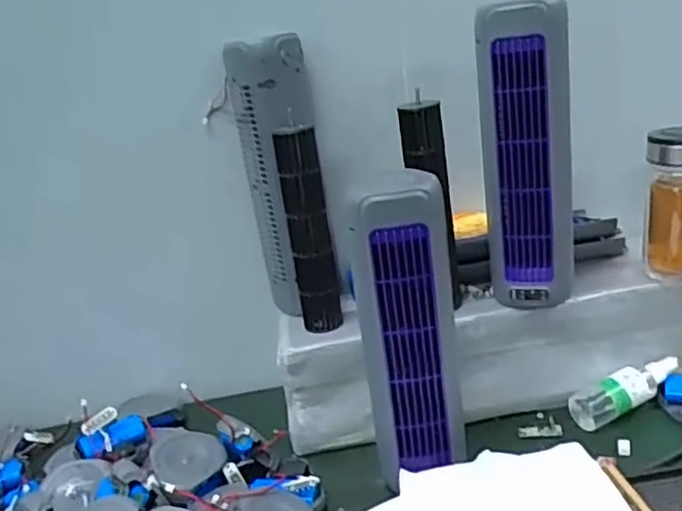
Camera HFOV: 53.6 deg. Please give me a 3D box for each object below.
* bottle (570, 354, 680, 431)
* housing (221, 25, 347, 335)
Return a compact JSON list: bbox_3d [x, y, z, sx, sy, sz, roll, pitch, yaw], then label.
[{"bbox_3d":[0.303,0.139,0.716,0.129,0.033,0.037,-25,23,-10],"label":"bottle"},{"bbox_3d":[-0.058,-0.072,0.730,0.081,0.292,0.096,-10,20,-6],"label":"housing"}]

